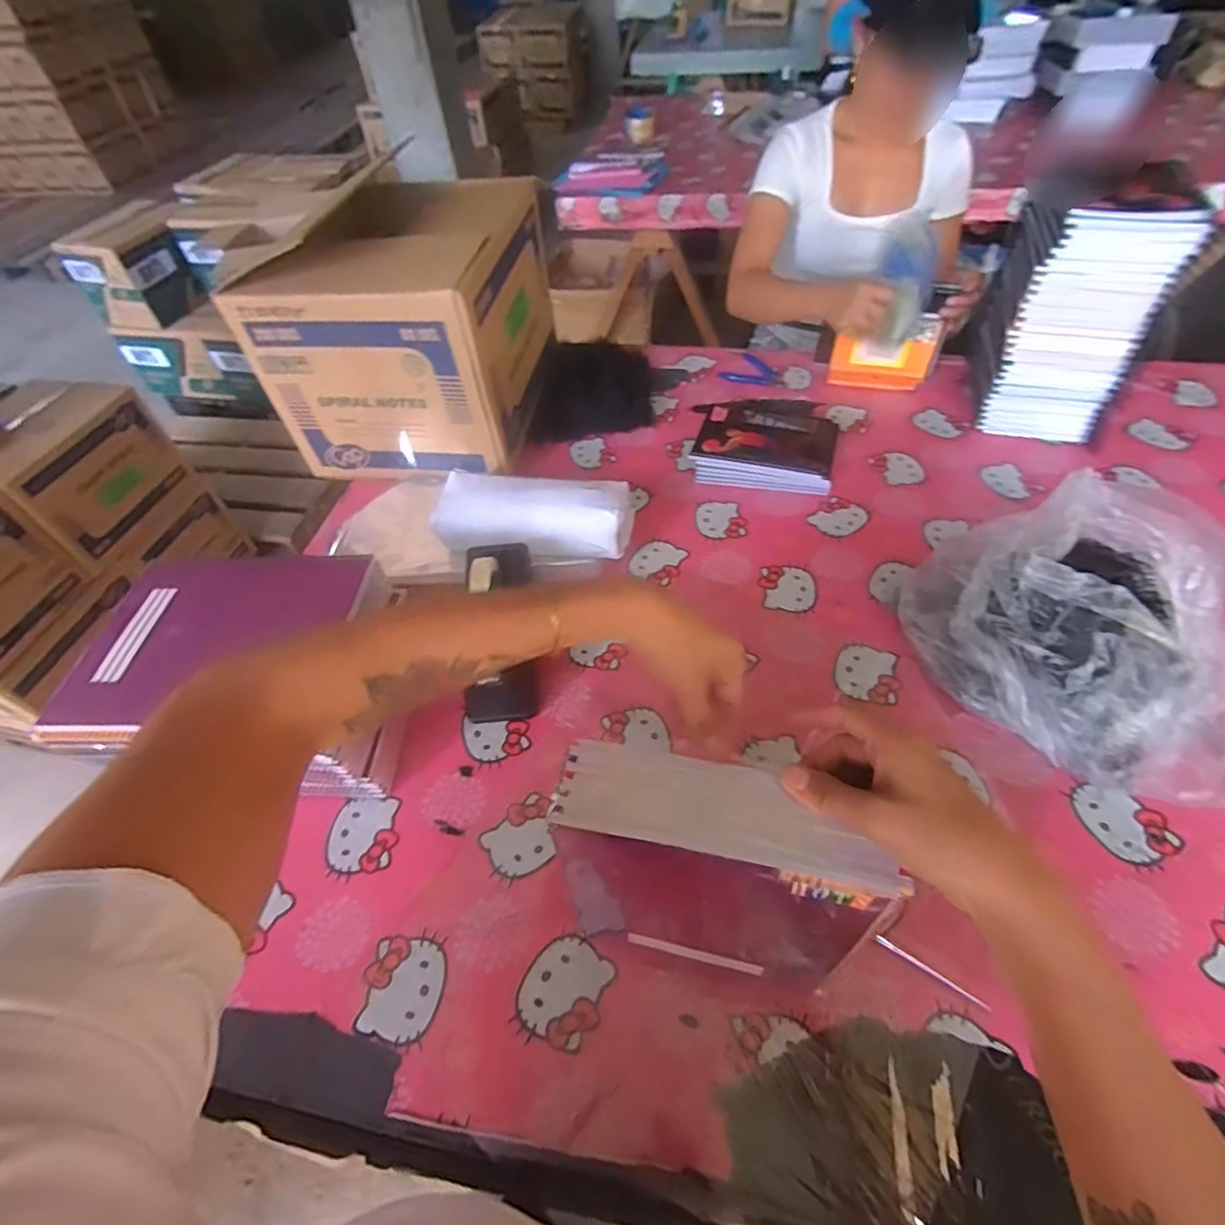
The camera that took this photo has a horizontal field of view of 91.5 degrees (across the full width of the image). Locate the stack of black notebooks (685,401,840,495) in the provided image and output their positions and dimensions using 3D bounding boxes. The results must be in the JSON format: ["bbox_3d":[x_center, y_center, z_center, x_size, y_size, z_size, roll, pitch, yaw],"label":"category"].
[{"bbox_3d":[0.240,-0.261,0.939,0.211,0.042,0.179,10,53,11],"label":"stack of black notebooks"}]

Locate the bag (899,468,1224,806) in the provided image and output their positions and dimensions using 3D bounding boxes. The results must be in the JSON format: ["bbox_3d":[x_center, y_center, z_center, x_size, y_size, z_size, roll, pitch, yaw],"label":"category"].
[{"bbox_3d":[0.483,0.012,0.618,0.297,0.174,0.220,34,60,26],"label":"bag"}]

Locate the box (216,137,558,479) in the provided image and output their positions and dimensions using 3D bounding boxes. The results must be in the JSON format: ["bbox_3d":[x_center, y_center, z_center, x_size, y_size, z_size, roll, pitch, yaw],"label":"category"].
[{"bbox_3d":[-0.297,-0.465,0.966,0.339,0.273,0.428,8,52,9],"label":"box"}]

